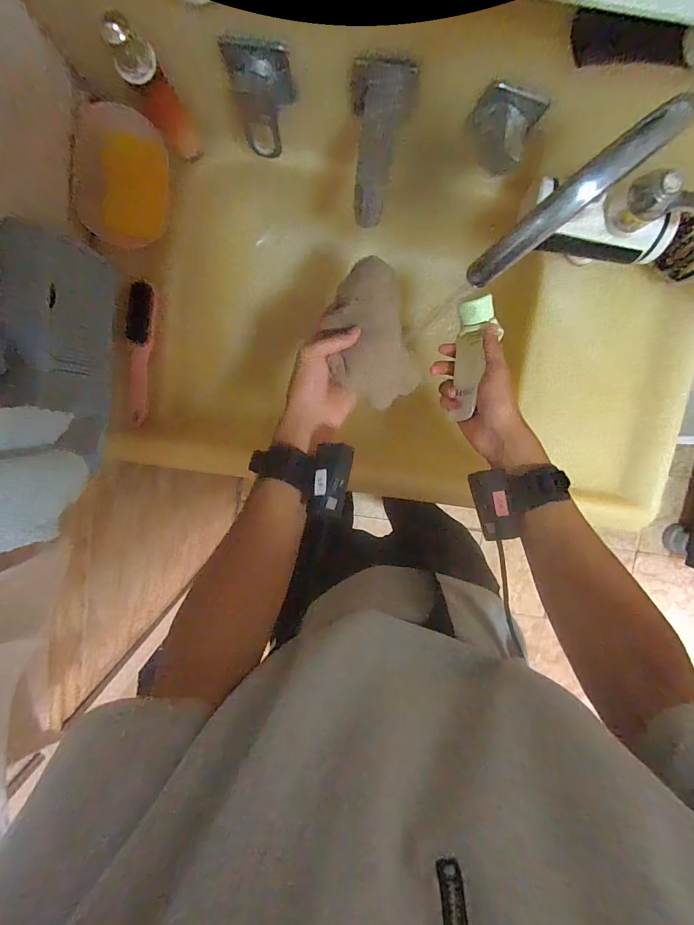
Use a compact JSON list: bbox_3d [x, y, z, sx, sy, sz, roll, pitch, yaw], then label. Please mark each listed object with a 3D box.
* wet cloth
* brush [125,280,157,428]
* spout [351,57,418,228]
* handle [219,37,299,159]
[{"bbox_3d":[0.027,-0.145,0.456,0.094,0.080,0.159,-19,98,2],"label":"wet cloth"},{"bbox_3d":[-0.272,-0.140,0.524,0.017,0.036,0.180,13,100,35],"label":"brush"},{"bbox_3d":[0.034,-0.321,0.409,0.064,0.049,0.132,4,98,-1],"label":"spout"},{"bbox_3d":[-0.085,-0.373,0.413,0.062,0.085,0.049,-1,98,0],"label":"handle"}]

